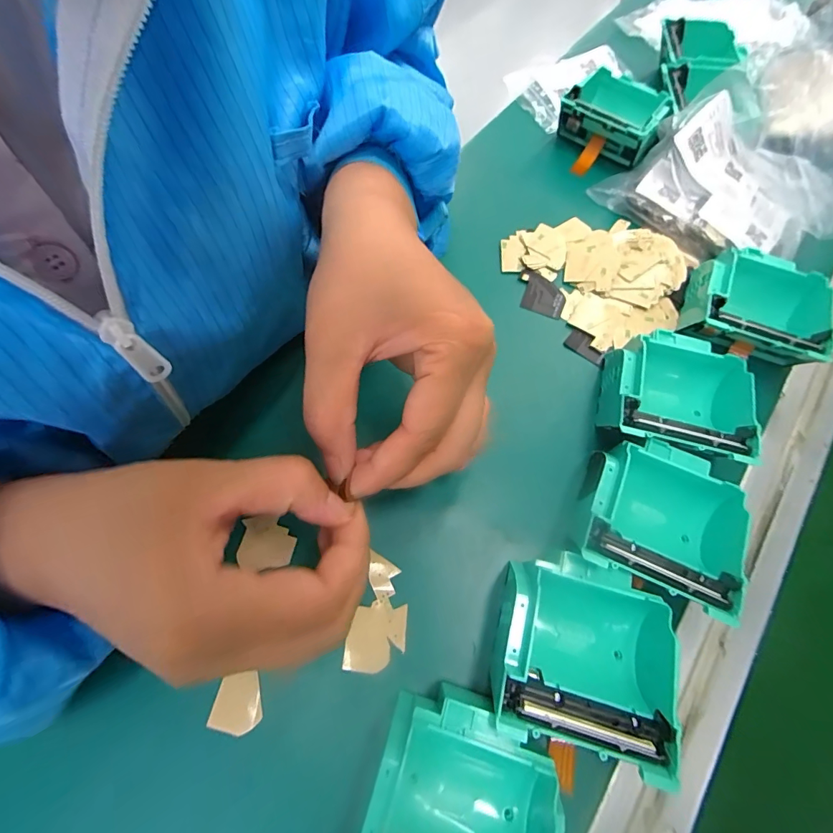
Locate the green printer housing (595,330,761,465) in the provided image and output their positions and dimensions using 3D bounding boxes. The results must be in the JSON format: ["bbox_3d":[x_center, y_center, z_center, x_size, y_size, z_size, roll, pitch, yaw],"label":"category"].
[{"bbox_3d":[0.154,-0.011,0.256,0.077,0.040,0.075,13,65,6],"label":"green printer housing"}]

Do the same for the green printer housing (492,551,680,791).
[{"bbox_3d":[0.076,0.109,0.202,0.071,0.043,0.074,16,65,8],"label":"green printer housing"}]

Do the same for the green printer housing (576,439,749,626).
[{"bbox_3d":[0.129,0.056,0.228,0.078,0.041,0.077,24,67,11],"label":"green printer housing"}]

